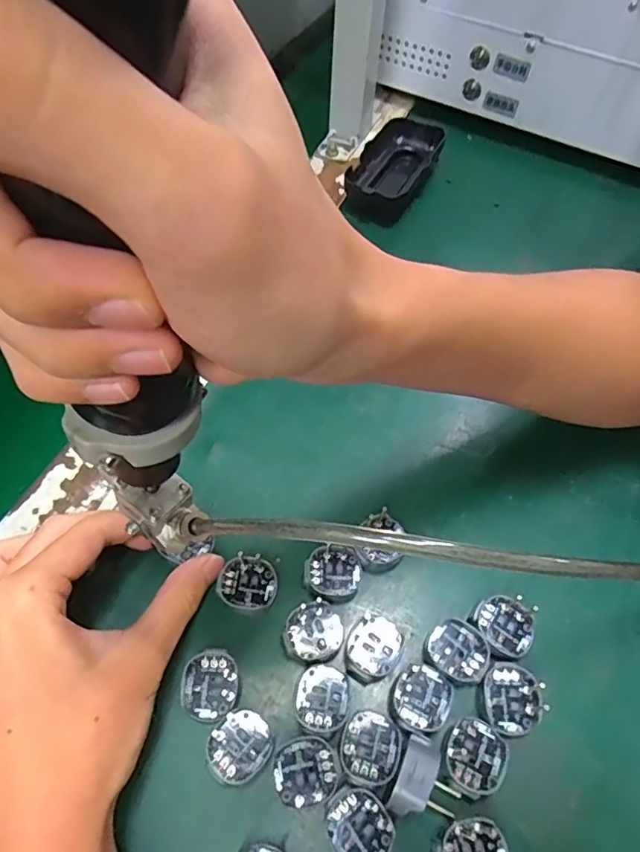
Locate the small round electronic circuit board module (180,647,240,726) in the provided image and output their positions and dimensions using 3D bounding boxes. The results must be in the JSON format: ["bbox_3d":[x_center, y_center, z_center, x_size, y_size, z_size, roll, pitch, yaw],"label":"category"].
[{"bbox_3d":[-0.048,0.116,0.240,0.025,0.010,0.027,1,58,-1],"label":"small round electronic circuit board module"}]

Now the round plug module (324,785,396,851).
[{"bbox_3d":[0.016,0.160,0.216,0.025,0.010,0.027,1,58,-1],"label":"round plug module"}]

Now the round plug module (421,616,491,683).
[{"bbox_3d":[0.064,0.105,0.252,0.028,0.006,0.026,1,58,-1],"label":"round plug module"}]

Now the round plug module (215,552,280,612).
[{"bbox_3d":[-0.034,0.078,0.264,0.026,0.009,0.025,1,58,-1],"label":"round plug module"}]

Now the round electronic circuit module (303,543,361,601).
[{"bbox_3d":[0.007,0.073,0.270,0.027,0.009,0.026,1,58,-1],"label":"round electronic circuit module"}]

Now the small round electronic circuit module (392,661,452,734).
[{"bbox_3d":[0.045,0.119,0.238,0.025,0.004,0.025,1,58,-1],"label":"small round electronic circuit module"}]

